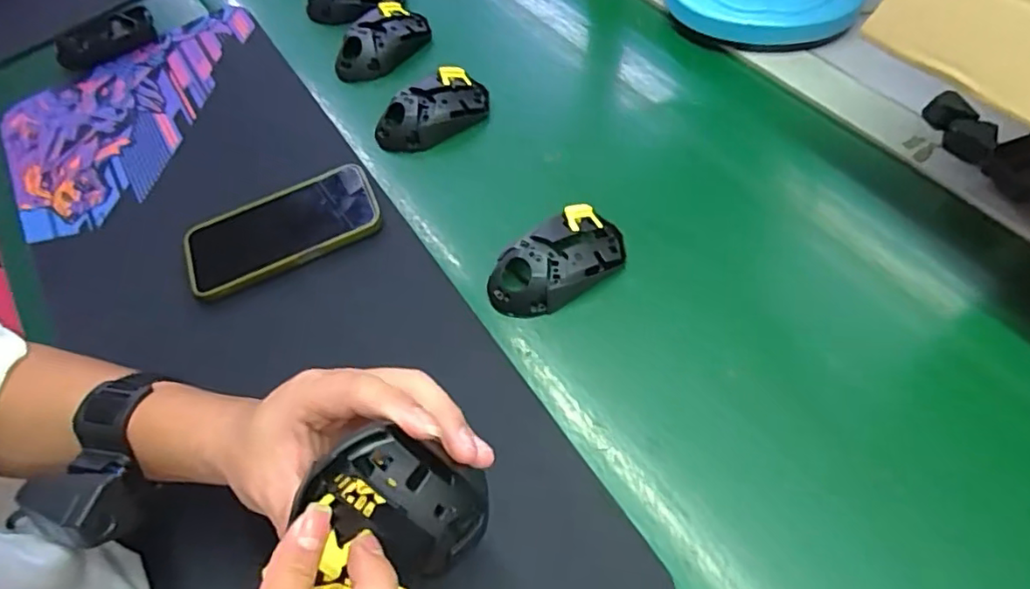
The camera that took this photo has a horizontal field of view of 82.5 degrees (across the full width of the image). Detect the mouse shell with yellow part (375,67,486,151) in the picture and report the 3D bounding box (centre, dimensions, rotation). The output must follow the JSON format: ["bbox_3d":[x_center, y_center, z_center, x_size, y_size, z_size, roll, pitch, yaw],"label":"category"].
[{"bbox_3d":[-0.083,-0.181,0.573,0.113,0.036,0.057,-28,61,-12],"label":"mouse shell with yellow part"}]

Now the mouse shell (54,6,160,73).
[{"bbox_3d":[-0.471,-0.294,0.675,0.109,0.020,0.048,-28,61,-12],"label":"mouse shell"}]

